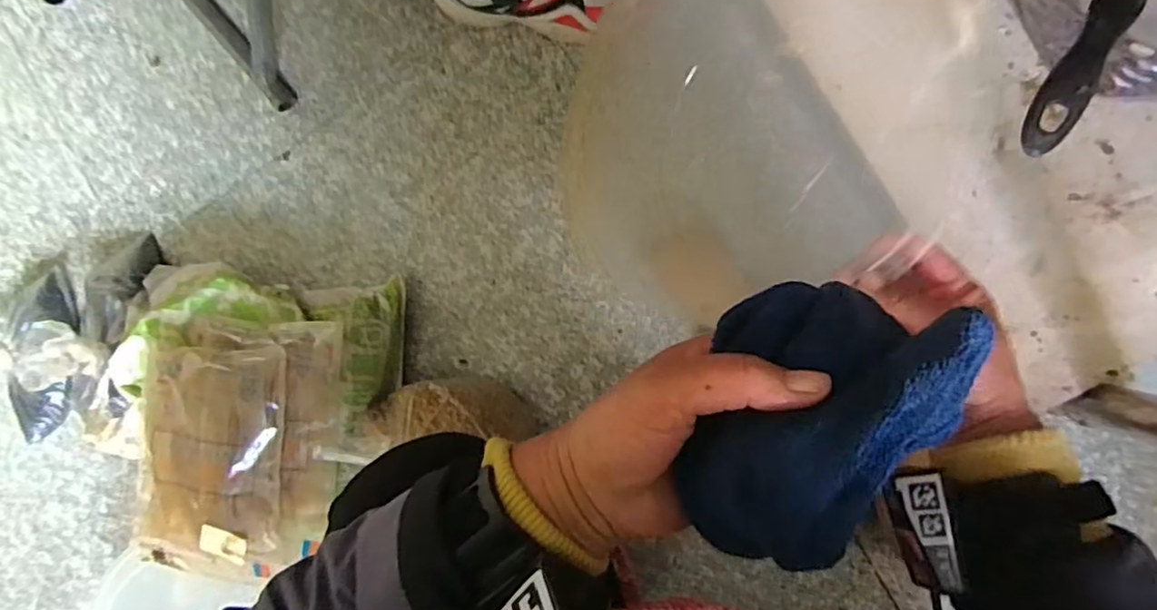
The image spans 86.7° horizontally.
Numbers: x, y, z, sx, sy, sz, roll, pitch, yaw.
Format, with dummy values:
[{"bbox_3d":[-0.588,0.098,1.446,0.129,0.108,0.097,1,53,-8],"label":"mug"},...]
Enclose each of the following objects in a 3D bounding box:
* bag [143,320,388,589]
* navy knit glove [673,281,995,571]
[{"bbox_3d":[-0.345,0.142,0.626,0.215,0.055,0.250,1,91,8],"label":"bag"},{"bbox_3d":[0.089,0.046,0.226,0.087,0.055,0.103,11,94,8],"label":"navy knit glove"}]

